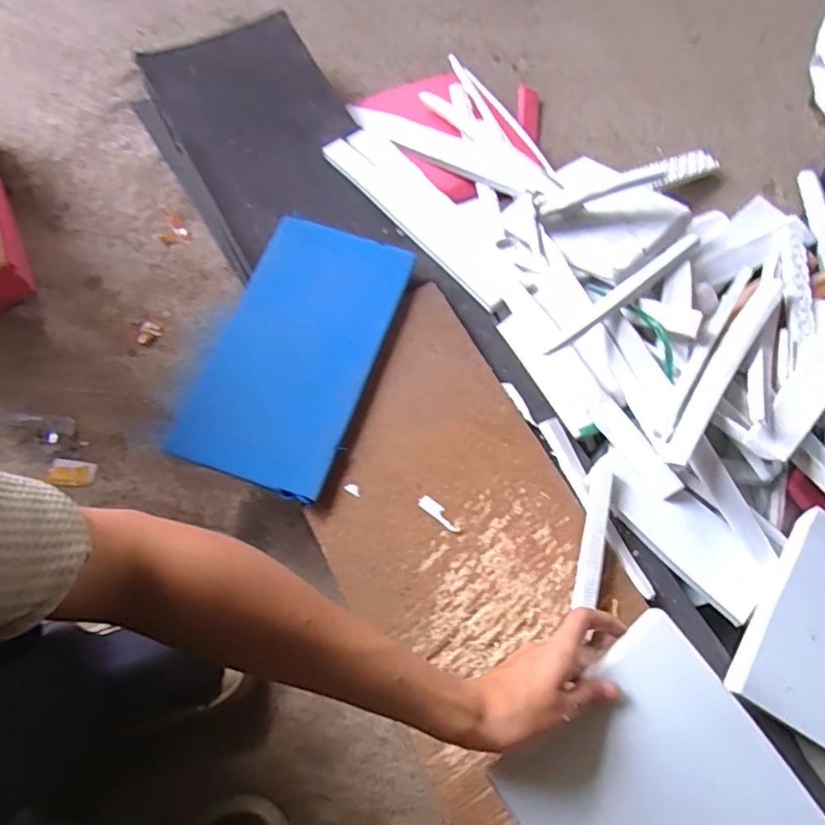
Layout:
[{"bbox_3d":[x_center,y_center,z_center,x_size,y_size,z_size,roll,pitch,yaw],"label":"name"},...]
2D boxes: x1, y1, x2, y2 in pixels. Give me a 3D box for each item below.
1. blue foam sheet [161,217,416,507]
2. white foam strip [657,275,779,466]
[{"bbox_3d":[-0.112,-0.065,0.539,0.149,0.014,0.272,22,73,-3],"label":"blue foam sheet"},{"bbox_3d":[0.304,-0.052,0.534,0.022,0.016,0.292,37,59,14],"label":"white foam strip"}]

